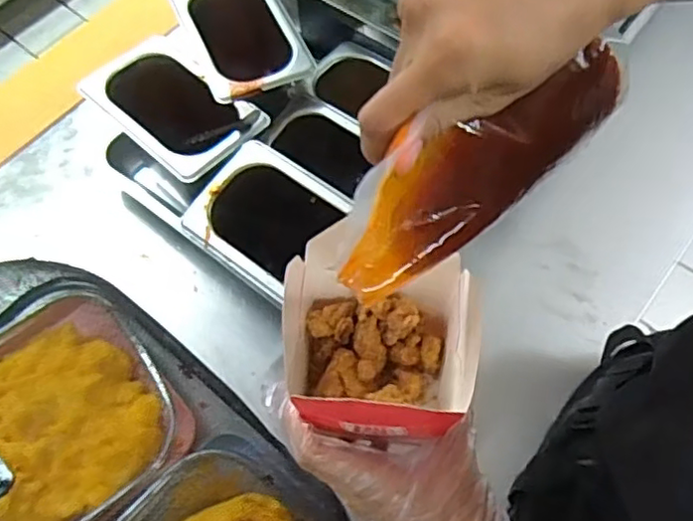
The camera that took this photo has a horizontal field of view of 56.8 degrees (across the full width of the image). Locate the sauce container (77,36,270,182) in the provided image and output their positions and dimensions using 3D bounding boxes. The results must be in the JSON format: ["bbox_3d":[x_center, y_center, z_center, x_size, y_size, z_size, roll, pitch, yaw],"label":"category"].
[{"bbox_3d":[-0.178,-0.152,0.679,0.183,0.072,0.108,39,70,18],"label":"sauce container"}]

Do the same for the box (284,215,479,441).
[{"bbox_3d":[0.021,0.056,0.409,0.113,0.076,0.102,0,63,1],"label":"box"}]

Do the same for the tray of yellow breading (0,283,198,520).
[{"bbox_3d":[-0.317,0.176,0.601,0.308,0.050,0.230,-35,68,-16],"label":"tray of yellow breading"}]

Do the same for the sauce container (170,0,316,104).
[{"bbox_3d":[-0.112,-0.224,0.759,0.122,0.144,0.185,-21,65,-9],"label":"sauce container"}]

